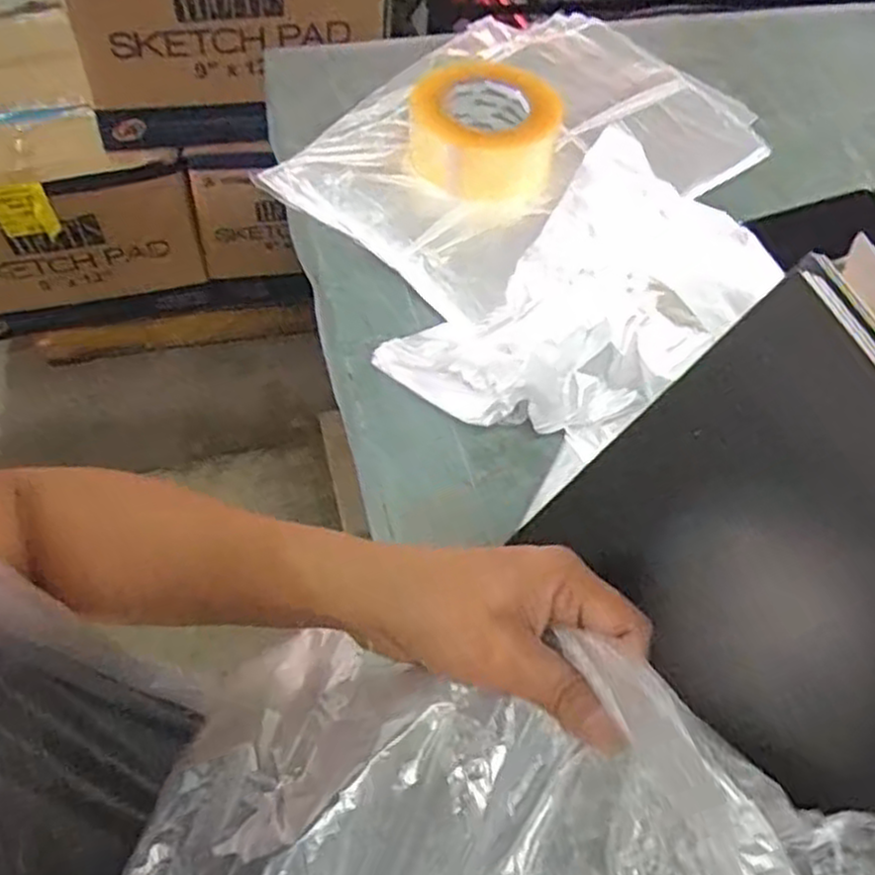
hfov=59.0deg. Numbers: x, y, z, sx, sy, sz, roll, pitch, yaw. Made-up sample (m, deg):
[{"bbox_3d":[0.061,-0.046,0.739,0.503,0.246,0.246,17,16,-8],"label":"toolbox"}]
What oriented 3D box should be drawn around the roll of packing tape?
[{"bbox_3d":[0.039,-0.269,0.682,0.130,0.065,0.127,5,54,0],"label":"roll of packing tape"}]

